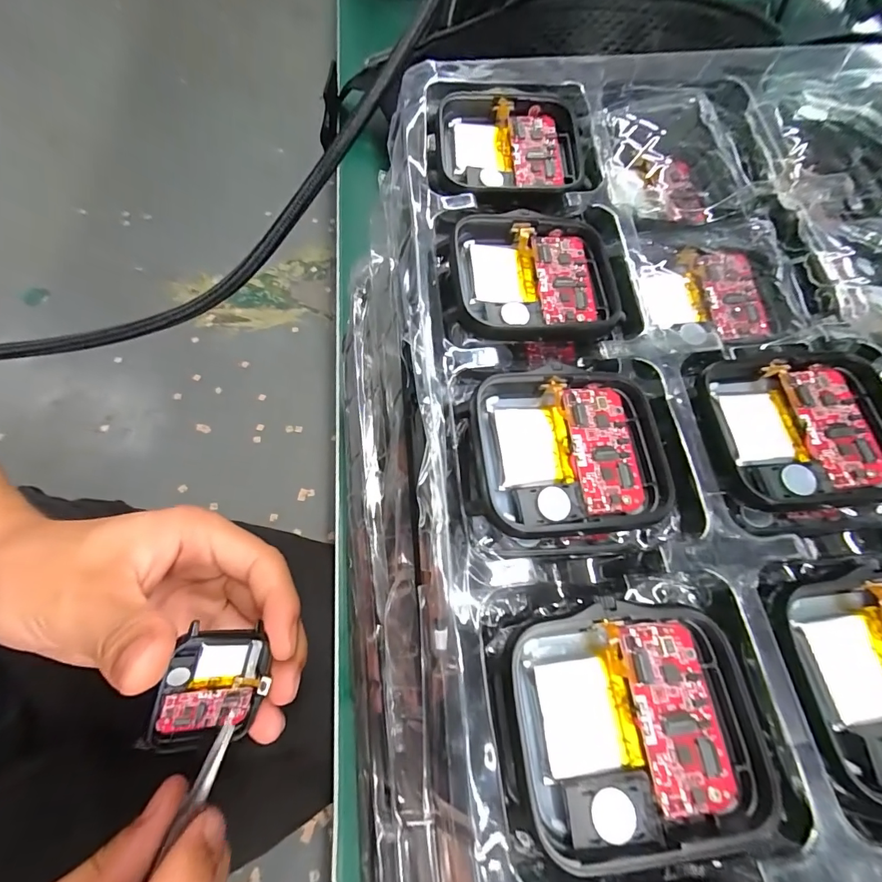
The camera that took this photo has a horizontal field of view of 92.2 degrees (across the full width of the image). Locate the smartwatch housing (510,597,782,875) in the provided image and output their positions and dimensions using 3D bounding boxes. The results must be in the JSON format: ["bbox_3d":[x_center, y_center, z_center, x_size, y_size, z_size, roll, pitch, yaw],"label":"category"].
[{"bbox_3d":[0.036,0.050,0.078,0.043,0.009,0.037,1,67,-5],"label":"smartwatch housing"}]

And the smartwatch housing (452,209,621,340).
[{"bbox_3d":[0.026,-0.045,0.115,0.046,0.008,0.039,-3,68,-7],"label":"smartwatch housing"}]

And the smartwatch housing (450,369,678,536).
[{"bbox_3d":[0.029,0.002,0.096,0.046,0.007,0.037,-3,67,-7],"label":"smartwatch housing"}]

